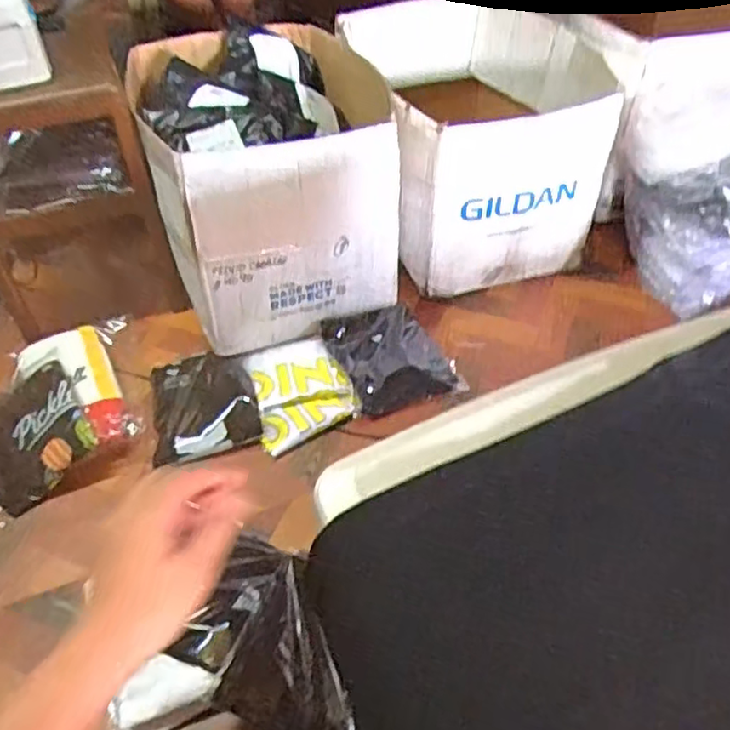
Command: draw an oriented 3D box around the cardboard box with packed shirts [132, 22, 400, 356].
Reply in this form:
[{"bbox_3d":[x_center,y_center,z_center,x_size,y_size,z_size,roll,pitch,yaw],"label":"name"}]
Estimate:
[{"bbox_3d":[-0.215,-0.428,1.500,0.481,0.399,0.637,-11,47,-9],"label":"cardboard box with packed shirts"}]

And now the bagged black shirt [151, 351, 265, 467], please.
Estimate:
[{"bbox_3d":[-0.324,0.071,1.363,0.208,0.045,0.258,-9,47,-7],"label":"bagged black shirt"}]

